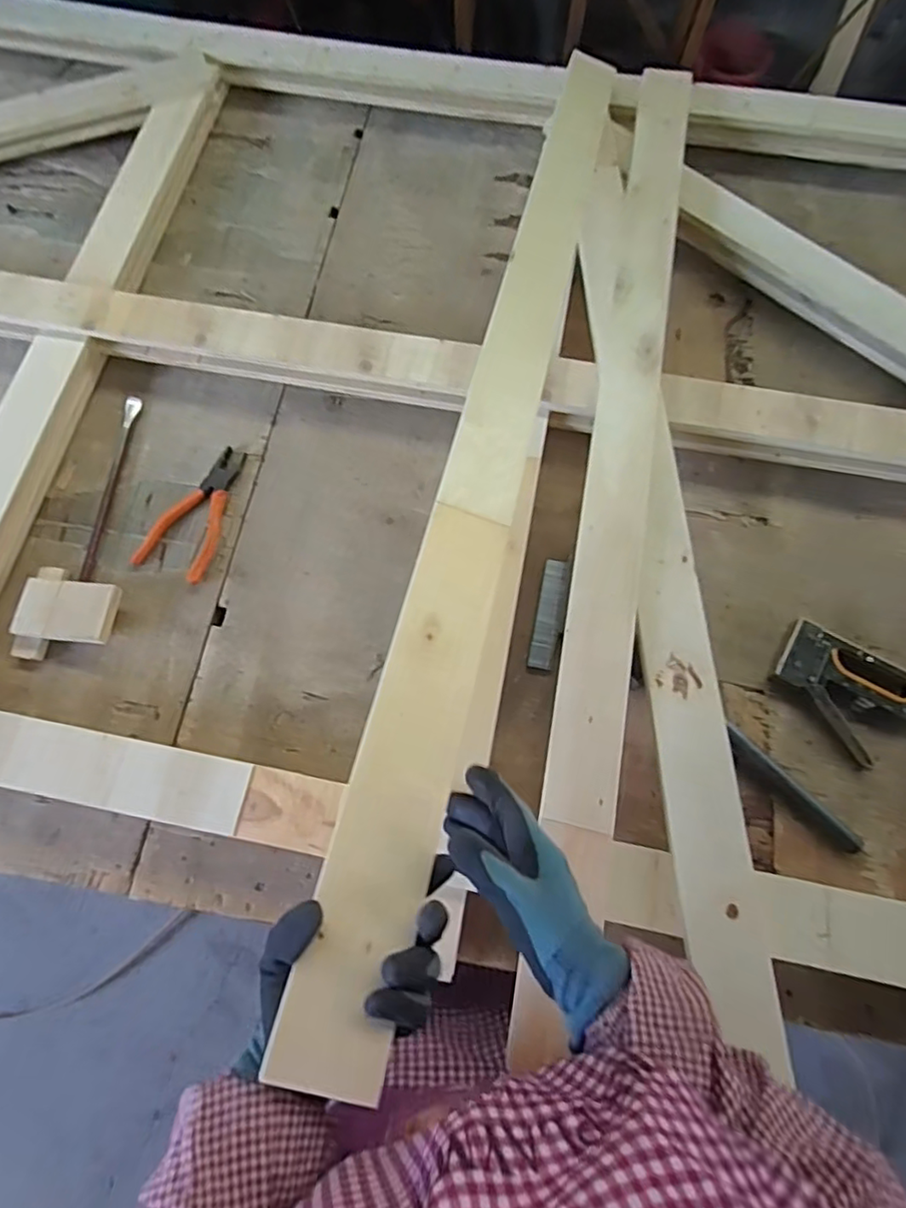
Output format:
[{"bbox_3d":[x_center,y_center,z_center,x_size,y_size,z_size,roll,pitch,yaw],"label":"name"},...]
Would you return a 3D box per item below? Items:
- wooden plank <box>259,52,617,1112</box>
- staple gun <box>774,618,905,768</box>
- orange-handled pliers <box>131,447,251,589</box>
[{"bbox_3d":[0.056,-0.214,0.597,0.073,0.022,1.130,13,64,3],"label":"wooden plank"},{"bbox_3d":[0.453,0.104,0.681,0.173,0.028,0.120,32,75,10],"label":"staple gun"},{"bbox_3d":[-0.326,-0.122,0.772,0.093,0.011,0.184,20,73,7],"label":"orange-handled pliers"}]

